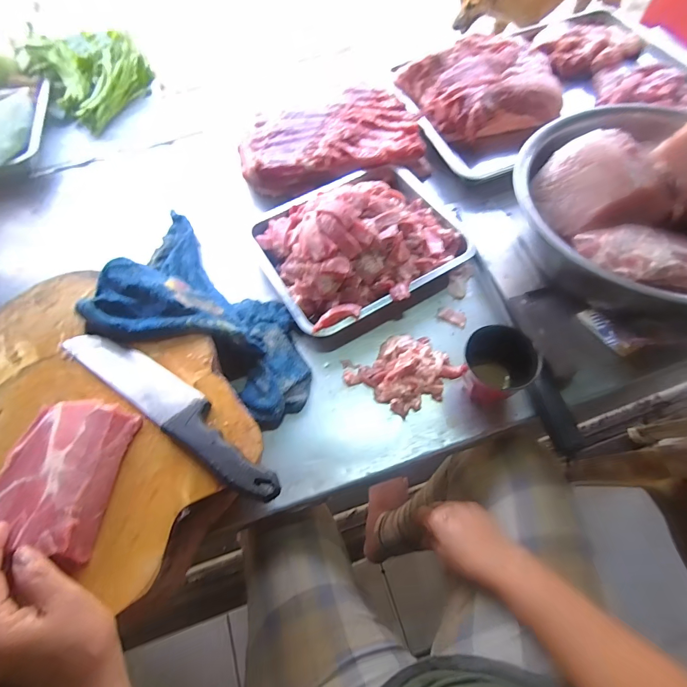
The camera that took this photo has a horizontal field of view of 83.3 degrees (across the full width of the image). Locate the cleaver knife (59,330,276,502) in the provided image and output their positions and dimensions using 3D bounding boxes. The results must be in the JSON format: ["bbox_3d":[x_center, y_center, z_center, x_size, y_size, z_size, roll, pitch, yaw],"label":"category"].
[{"bbox_3d":[-0.189,0.059,0.414,0.312,0.034,0.053,31,67,16],"label":"cleaver knife"}]

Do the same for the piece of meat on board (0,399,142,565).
[{"bbox_3d":[-0.266,0.120,0.362,0.087,0.046,0.136,3,62,3],"label":"piece of meat on board"}]

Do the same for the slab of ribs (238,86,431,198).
[{"bbox_3d":[-0.028,-0.391,0.732,0.335,0.056,0.223,-11,62,-4],"label":"slab of ribs"}]

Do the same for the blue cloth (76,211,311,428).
[{"bbox_3d":[-0.214,-0.052,0.533,0.398,0.115,0.208,40,70,20],"label":"blue cloth"}]

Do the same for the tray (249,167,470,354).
[{"bbox_3d":[0.024,-0.174,0.595,0.305,0.088,0.255,-29,65,-13],"label":"tray"}]

